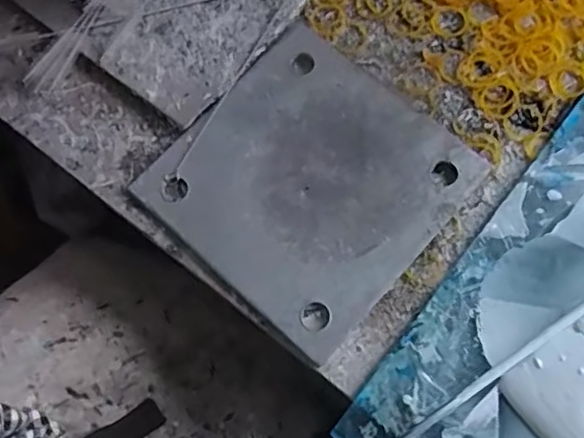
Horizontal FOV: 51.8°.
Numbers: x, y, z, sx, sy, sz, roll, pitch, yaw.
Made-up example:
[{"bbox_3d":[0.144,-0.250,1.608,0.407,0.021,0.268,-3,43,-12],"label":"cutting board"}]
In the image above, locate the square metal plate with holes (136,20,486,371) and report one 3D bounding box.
[{"bbox_3d":[0.013,-0.030,0.445,0.189,0.006,0.193,41,78,13],"label":"square metal plate with holes"}]

